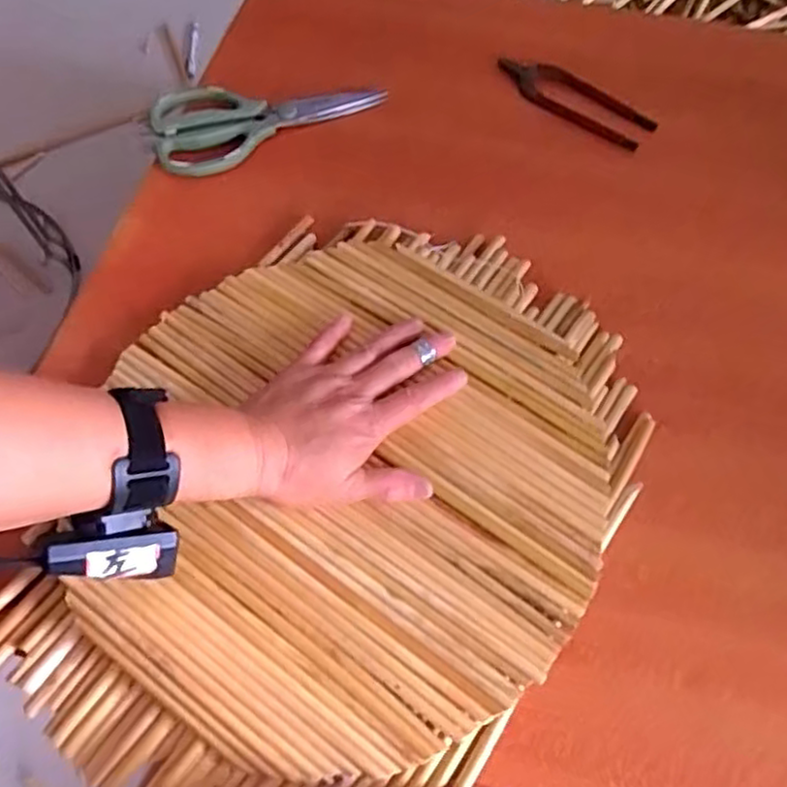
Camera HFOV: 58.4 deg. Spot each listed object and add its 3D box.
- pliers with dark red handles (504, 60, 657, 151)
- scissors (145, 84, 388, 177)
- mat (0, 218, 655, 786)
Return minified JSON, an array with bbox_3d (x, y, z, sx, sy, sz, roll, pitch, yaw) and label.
[{"bbox_3d":[0.161,-0.267,0.638,0.151,0.009,0.051,36,69,17],"label":"pliers with dark red handles"},{"bbox_3d":[-0.111,-0.249,0.629,0.201,0.016,0.093,-16,64,-7],"label":"scissors"},{"bbox_3d":[-0.039,0.055,0.460,0.341,0.035,0.433,40,69,18],"label":"mat"}]

